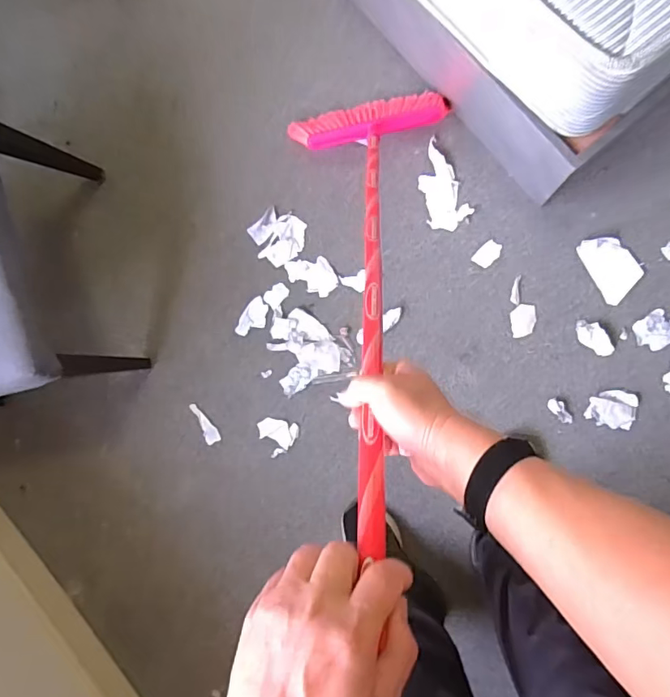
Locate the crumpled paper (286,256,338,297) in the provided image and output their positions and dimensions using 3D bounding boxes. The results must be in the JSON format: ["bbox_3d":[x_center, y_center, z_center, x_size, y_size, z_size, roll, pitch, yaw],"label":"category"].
[{"bbox_3d":[-0.050,-0.171,1.153,0.120,0.006,0.078,30,95,7],"label":"crumpled paper"}]

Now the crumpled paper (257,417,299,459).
[{"bbox_3d":[-0.130,0.191,1.167,0.088,0.011,0.087,-42,85,7],"label":"crumpled paper"}]

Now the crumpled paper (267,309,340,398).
[{"bbox_3d":[-0.073,0.001,1.141,0.148,0.033,0.169,-22,88,9],"label":"crumpled paper"}]

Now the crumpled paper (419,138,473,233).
[{"bbox_3d":[0.221,-0.349,1.103,0.091,0.016,0.188,-27,87,8],"label":"crumpled paper"}]

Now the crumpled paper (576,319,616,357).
[{"bbox_3d":[0.535,-0.021,1.049,0.092,0.014,0.049,45,97,6],"label":"crumpled paper"}]

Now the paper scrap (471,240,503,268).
[{"bbox_3d":[0.328,-0.201,1.092,0.041,0.004,0.061,42,92,9],"label":"paper scrap"}]

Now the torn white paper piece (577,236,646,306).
[{"bbox_3d":[0.567,-0.168,1.045,0.089,0.008,0.137,-28,87,8],"label":"torn white paper piece"}]

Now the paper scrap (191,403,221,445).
[{"bbox_3d":[-0.302,0.172,1.188,0.036,0.006,0.105,-28,87,8],"label":"paper scrap"}]

